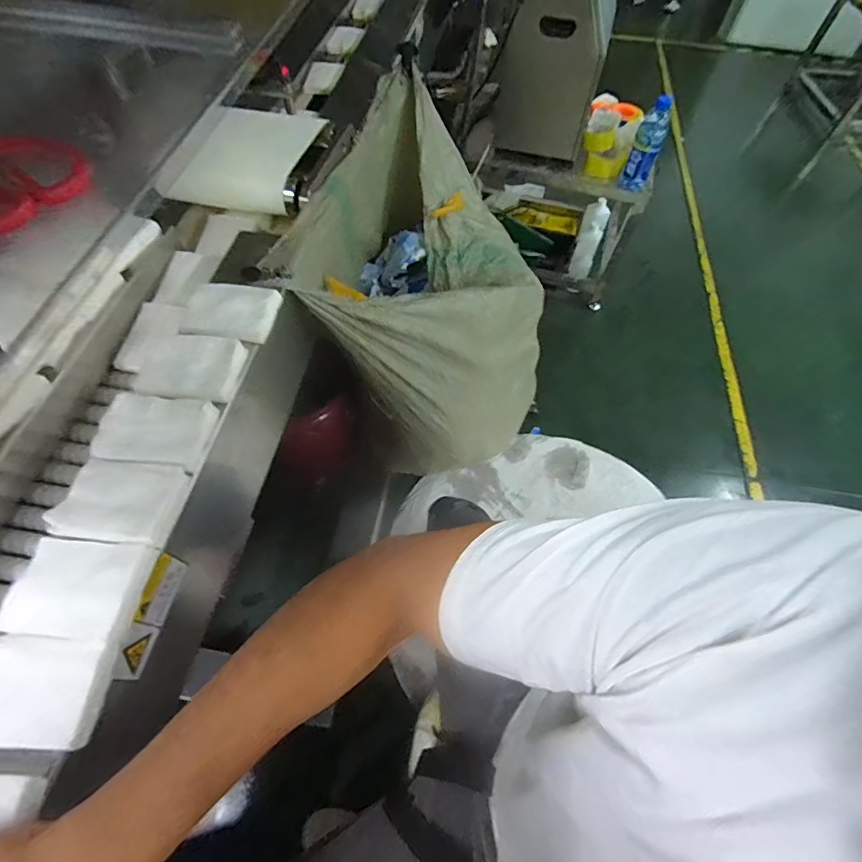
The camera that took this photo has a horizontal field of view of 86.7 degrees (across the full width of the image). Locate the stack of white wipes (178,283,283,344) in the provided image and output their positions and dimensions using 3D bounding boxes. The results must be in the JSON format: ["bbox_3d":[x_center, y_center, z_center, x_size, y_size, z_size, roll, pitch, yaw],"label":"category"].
[{"bbox_3d":[-0.240,-0.144,0.544,0.101,0.013,0.076,6,59,1],"label":"stack of white wipes"}]

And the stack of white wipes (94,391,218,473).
[{"bbox_3d":[-0.278,-0.001,0.455,0.103,0.016,0.071,9,59,3],"label":"stack of white wipes"}]

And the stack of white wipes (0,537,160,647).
[{"bbox_3d":[-0.296,0.130,0.380,0.097,0.021,0.076,7,59,2],"label":"stack of white wipes"}]

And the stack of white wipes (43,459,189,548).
[{"bbox_3d":[-0.285,0.065,0.418,0.091,0.020,0.074,6,59,1],"label":"stack of white wipes"}]

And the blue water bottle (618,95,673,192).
[{"bbox_3d":[0.647,-0.851,1.370,0.082,0.228,0.095,21,61,10],"label":"blue water bottle"}]

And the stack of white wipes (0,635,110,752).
[{"bbox_3d":[-0.300,0.194,0.341,0.094,0.022,0.071,4,59,-1],"label":"stack of white wipes"}]

